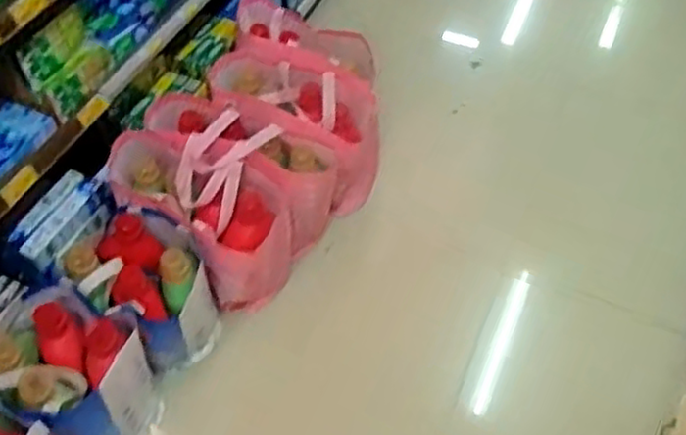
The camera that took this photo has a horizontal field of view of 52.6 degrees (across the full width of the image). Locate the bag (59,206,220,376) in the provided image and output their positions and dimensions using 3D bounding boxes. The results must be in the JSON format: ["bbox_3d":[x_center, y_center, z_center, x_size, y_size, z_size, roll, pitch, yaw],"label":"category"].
[{"bbox_3d":[-0.461,0.169,1.599,0.316,0.272,0.242,28,56,21],"label":"bag"}]

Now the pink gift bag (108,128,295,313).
[{"bbox_3d":[-0.359,0.007,1.718,0.455,0.327,0.254,30,57,22],"label":"pink gift bag"}]

